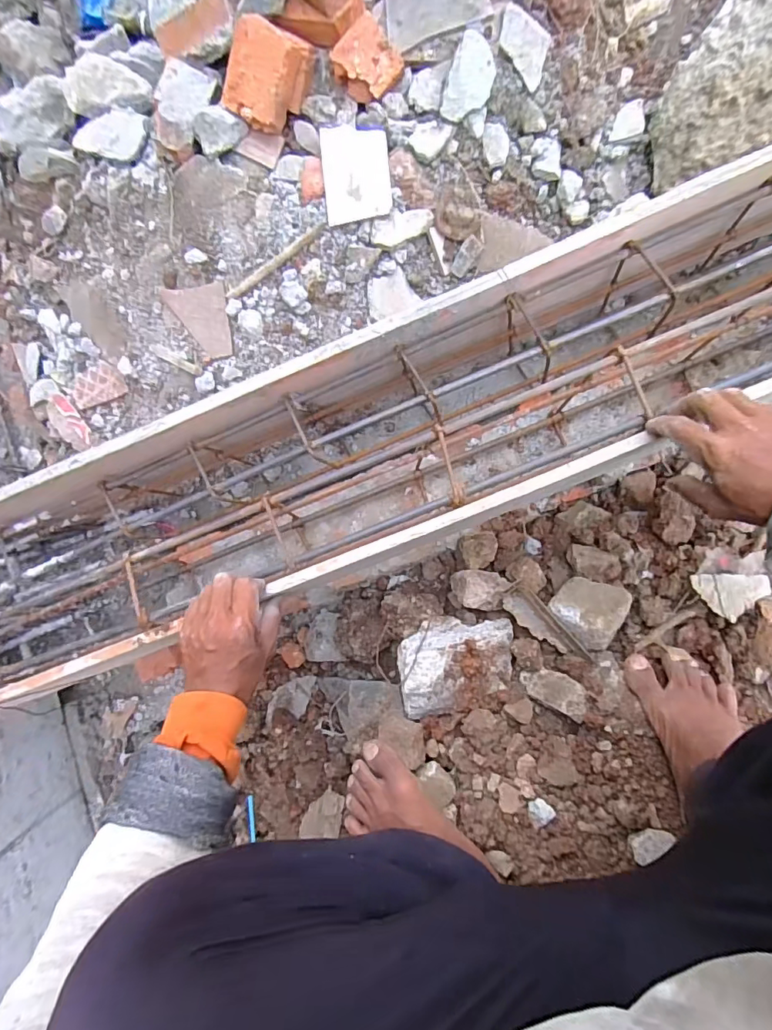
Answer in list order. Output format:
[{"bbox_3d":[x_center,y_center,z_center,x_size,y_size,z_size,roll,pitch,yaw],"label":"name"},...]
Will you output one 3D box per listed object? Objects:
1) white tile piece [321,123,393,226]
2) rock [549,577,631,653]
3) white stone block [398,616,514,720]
[{"bbox_3d":[-0.044,-0.500,0.697,0.098,0.004,0.122,0,106,13],"label":"white tile piece"},{"bbox_3d":[0.255,0.113,0.588,0.081,0.055,0.075,-1,86,8],"label":"rock"},{"bbox_3d":[0.089,0.187,0.587,0.152,0.070,0.110,-11,85,8],"label":"white stone block"}]

